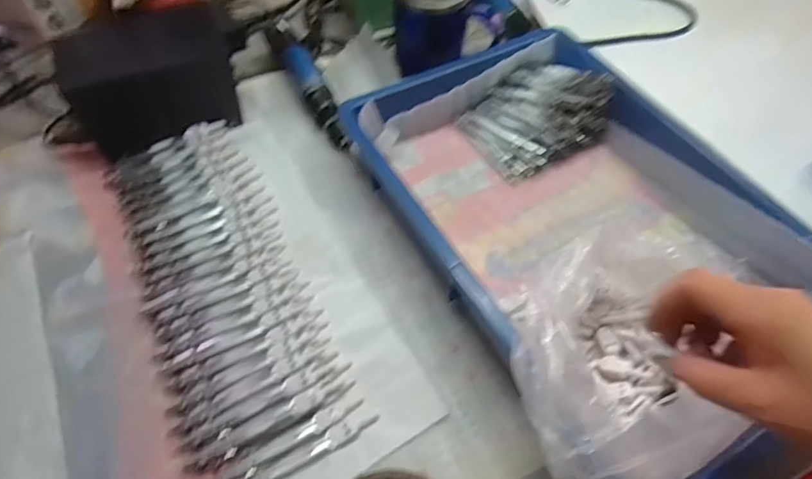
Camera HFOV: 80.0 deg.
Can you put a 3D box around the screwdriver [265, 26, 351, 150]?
[{"bbox_3d":[-0.113,-0.186,0.572,0.034,0.025,0.203,-25,61,-15],"label":"screwdriver"}]

